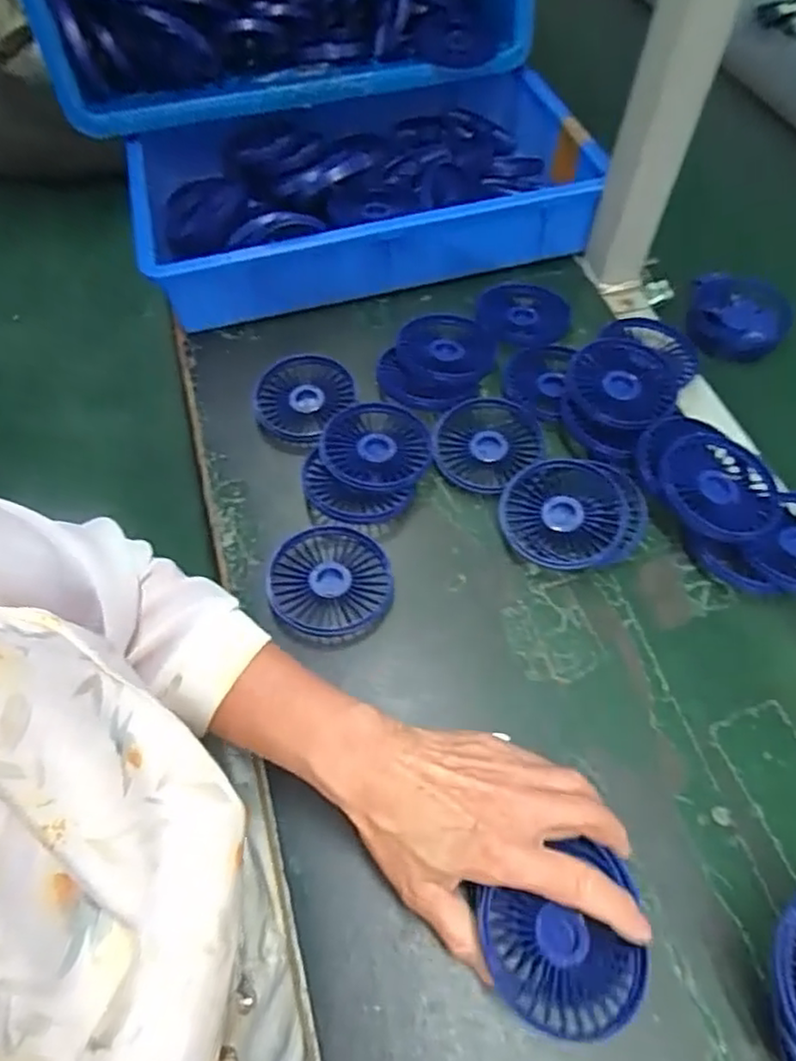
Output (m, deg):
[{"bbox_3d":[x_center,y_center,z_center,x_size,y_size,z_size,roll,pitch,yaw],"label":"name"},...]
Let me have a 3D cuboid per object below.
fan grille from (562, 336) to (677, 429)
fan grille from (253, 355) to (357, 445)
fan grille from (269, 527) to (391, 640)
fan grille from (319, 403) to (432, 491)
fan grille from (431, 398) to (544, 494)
[{"bbox_3d":[0.183,-0.123,0.551,0.082,0.015,0.097,37,64,15],"label":"fan grille"},{"bbox_3d":[-0.083,-0.113,0.587,0.080,0.021,0.086,0,58,0],"label":"fan grille"},{"bbox_3d":[-0.047,0.037,0.493,0.087,0.019,0.083,0,58,0],"label":"fan grille"},{"bbox_3d":[-0.018,-0.068,0.544,0.088,0.010,0.080,15,59,9],"label":"fan grille"},{"bbox_3d":[0.072,-0.073,0.551,0.075,0.018,0.091,37,65,20],"label":"fan grille"}]

